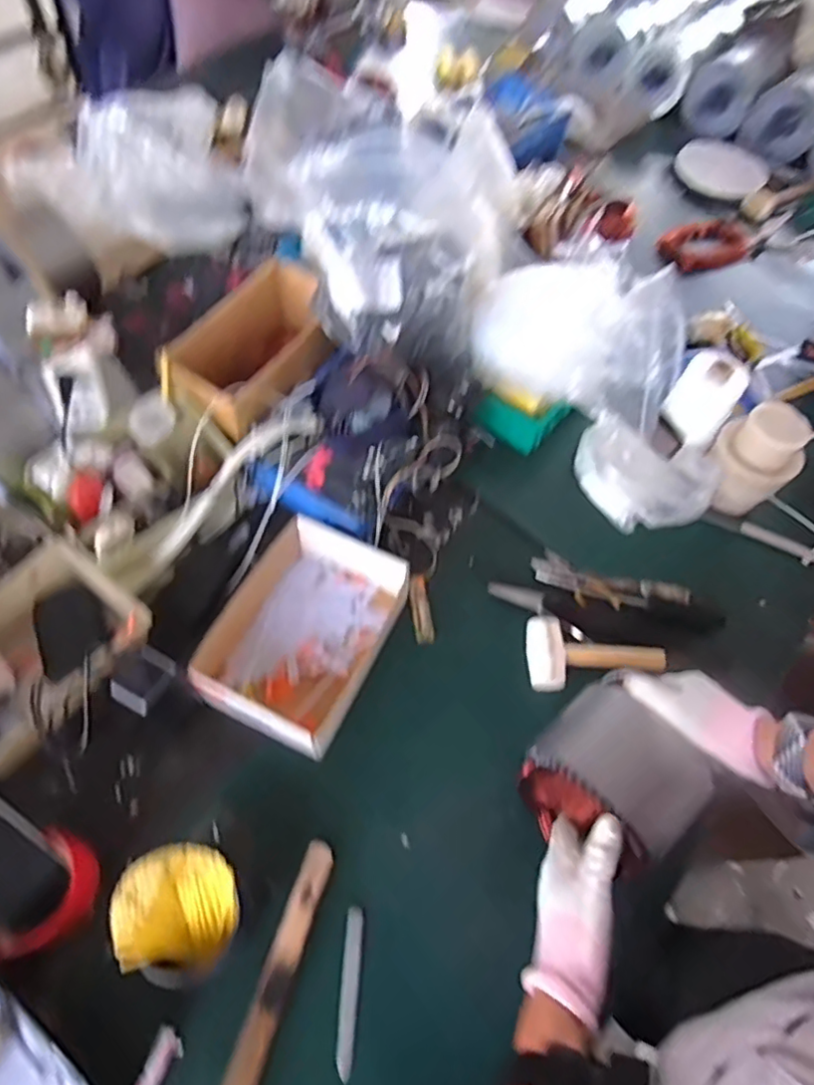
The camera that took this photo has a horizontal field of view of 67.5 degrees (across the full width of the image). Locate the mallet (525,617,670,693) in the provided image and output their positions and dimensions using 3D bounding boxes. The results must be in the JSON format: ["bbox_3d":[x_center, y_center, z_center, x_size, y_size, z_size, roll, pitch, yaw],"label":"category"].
[{"bbox_3d":[0.239,0.135,0.761,0.176,0.046,0.090,0,61,-3],"label":"mallet"}]

